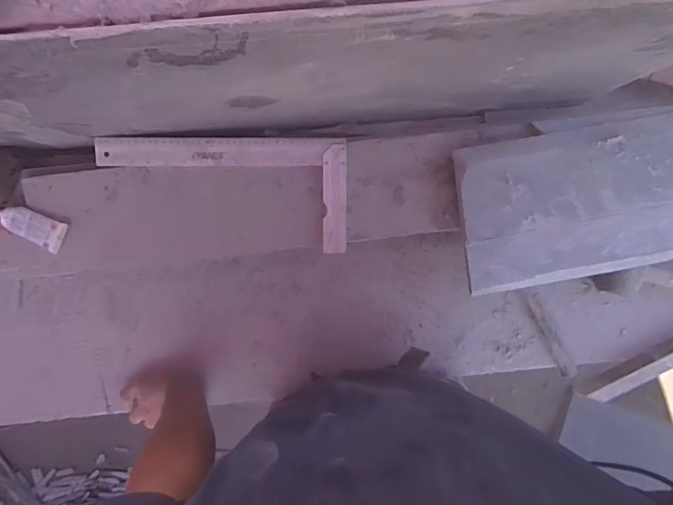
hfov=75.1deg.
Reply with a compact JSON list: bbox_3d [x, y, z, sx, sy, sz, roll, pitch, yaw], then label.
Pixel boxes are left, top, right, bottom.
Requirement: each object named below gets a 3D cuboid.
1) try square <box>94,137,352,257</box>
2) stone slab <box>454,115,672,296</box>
[{"bbox_3d":[-0.163,-0.084,0.633,0.352,0.022,0.160,0,95,-2],"label":"try square"},{"bbox_3d":[0.482,-0.095,0.624,0.588,0.034,0.199,-11,95,-1],"label":"stone slab"}]

